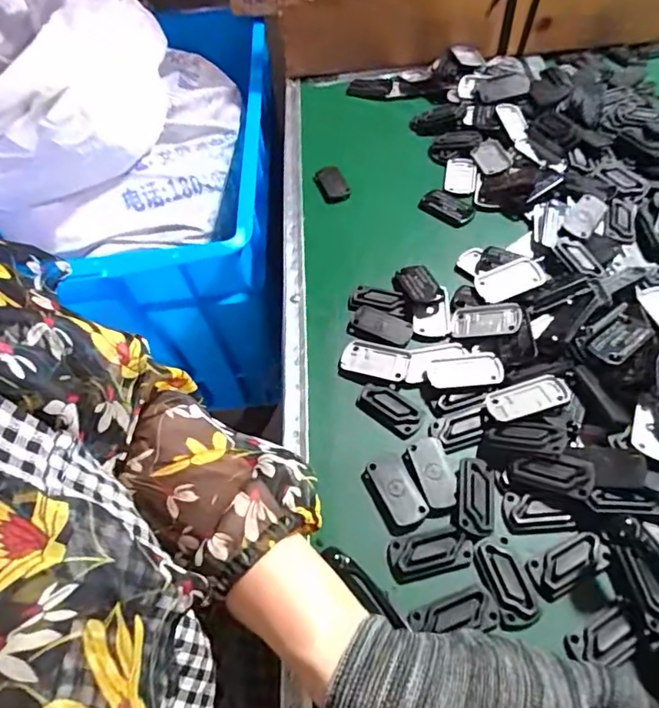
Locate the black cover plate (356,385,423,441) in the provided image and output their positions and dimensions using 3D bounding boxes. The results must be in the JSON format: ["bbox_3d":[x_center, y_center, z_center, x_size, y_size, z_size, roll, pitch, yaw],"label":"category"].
[{"bbox_3d":[0.043,0.039,0.379,0.048,0.005,0.025,36,66,26],"label":"black cover plate"}]

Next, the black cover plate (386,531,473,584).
[{"bbox_3d":[0.060,0.119,0.320,0.049,0.004,0.024,-13,56,-3],"label":"black cover plate"}]

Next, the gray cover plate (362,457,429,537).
[{"bbox_3d":[0.042,0.088,0.341,0.030,0.004,0.047,-22,57,-9],"label":"gray cover plate"}]

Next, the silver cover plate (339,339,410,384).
[{"bbox_3d":[0.034,0.005,0.399,0.051,0.004,0.028,18,60,18],"label":"silver cover plate"}]

